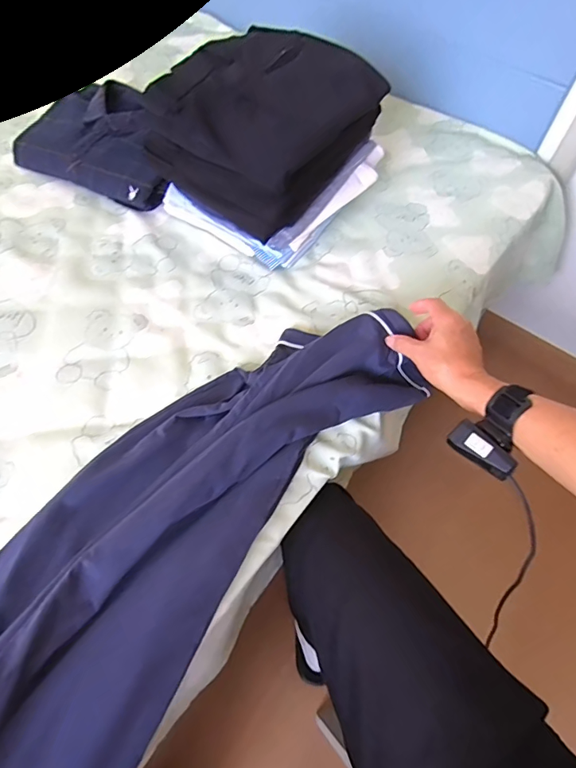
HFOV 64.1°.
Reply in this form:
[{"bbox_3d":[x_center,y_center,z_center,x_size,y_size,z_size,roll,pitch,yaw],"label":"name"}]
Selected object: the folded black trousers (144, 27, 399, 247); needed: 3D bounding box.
[{"bbox_3d":[-0.025,-0.401,0.703,0.225,0.141,0.299,28,60,13],"label":"folded black trousers"}]

